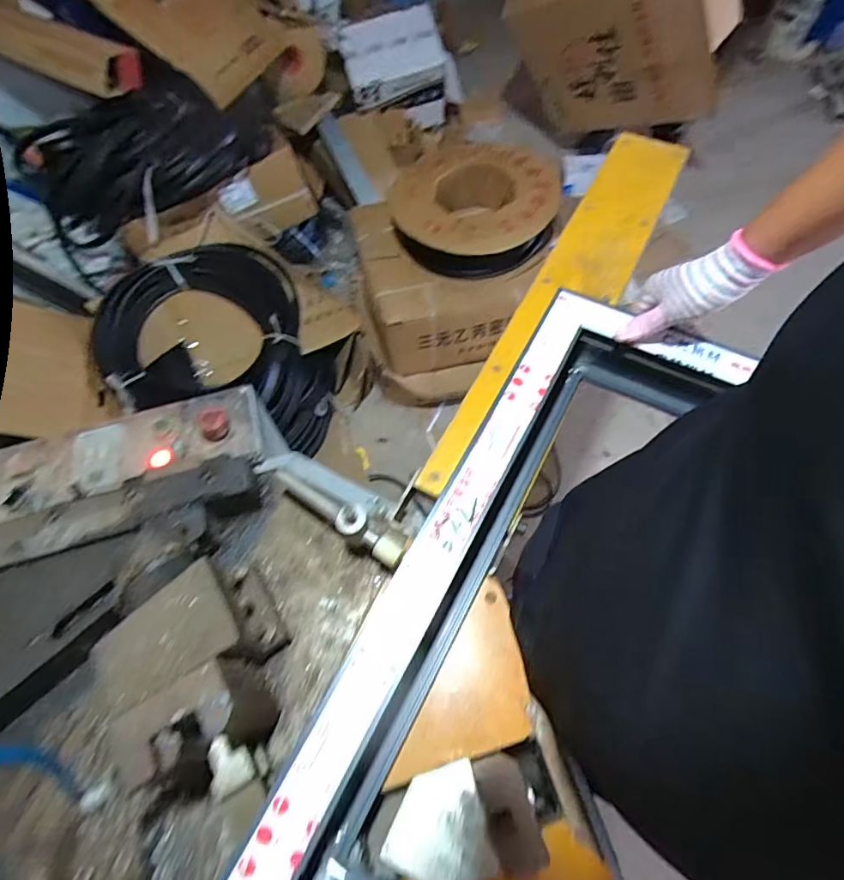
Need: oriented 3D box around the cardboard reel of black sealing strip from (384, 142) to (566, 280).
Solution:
[{"bbox_3d":[0.153,-0.643,1.395,0.415,0.180,0.413,-1,62,1],"label":"cardboard reel of black sealing strip"}]

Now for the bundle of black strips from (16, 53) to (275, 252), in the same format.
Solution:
[{"bbox_3d":[-0.737,-0.838,1.425,0.740,0.305,0.228,-32,66,-15],"label":"bundle of black strips"}]

